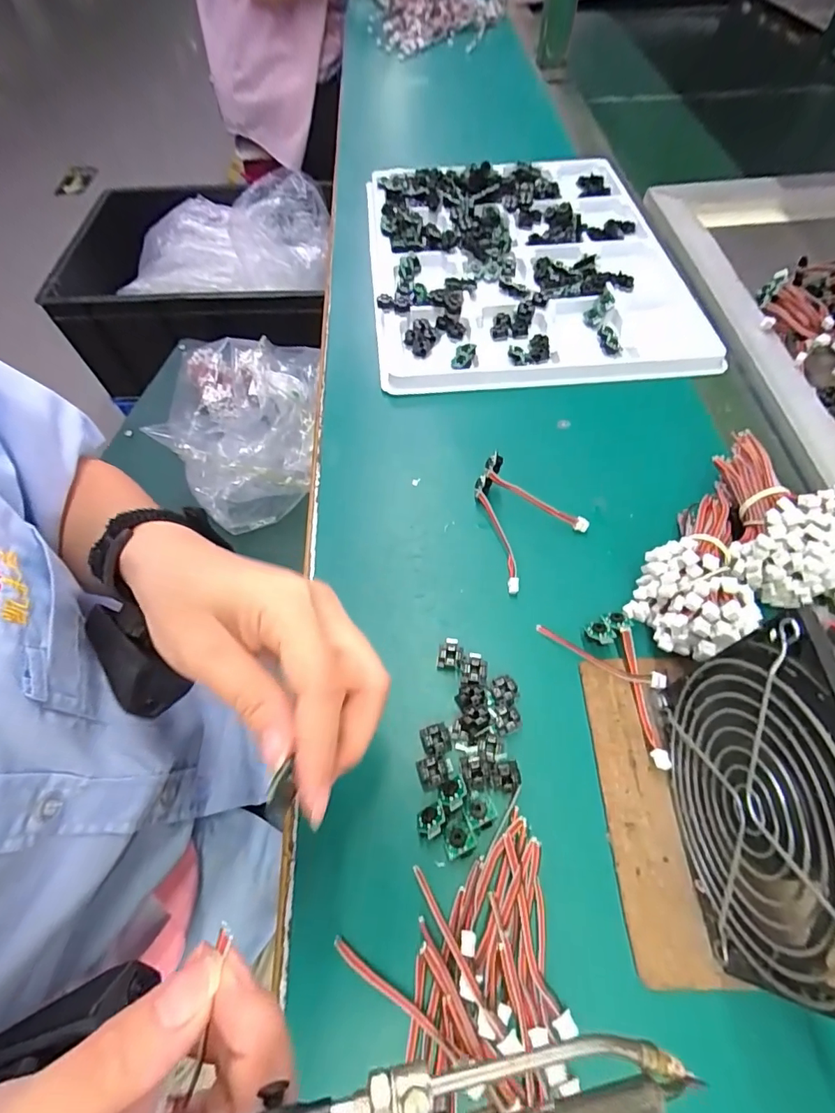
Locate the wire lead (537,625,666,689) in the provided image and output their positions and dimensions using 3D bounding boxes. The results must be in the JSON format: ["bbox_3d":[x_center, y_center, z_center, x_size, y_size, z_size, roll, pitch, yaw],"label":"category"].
[{"bbox_3d":[0.103,0.058,0.280,0.073,0.007,0.012,24,62,15],"label":"wire lead"}]

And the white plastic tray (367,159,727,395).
[{"bbox_3d":[0.100,-0.300,0.480,0.286,0.023,0.344,-5,59,-2],"label":"white plastic tray"}]

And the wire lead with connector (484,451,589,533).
[{"bbox_3d":[0.080,-0.040,0.329,0.079,0.010,0.015,33,64,2],"label":"wire lead with connector"}]

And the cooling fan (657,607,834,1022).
[{"bbox_3d":[0.139,0.100,0.187,0.028,0.126,0.124,1,59,2],"label":"cooling fan"}]

